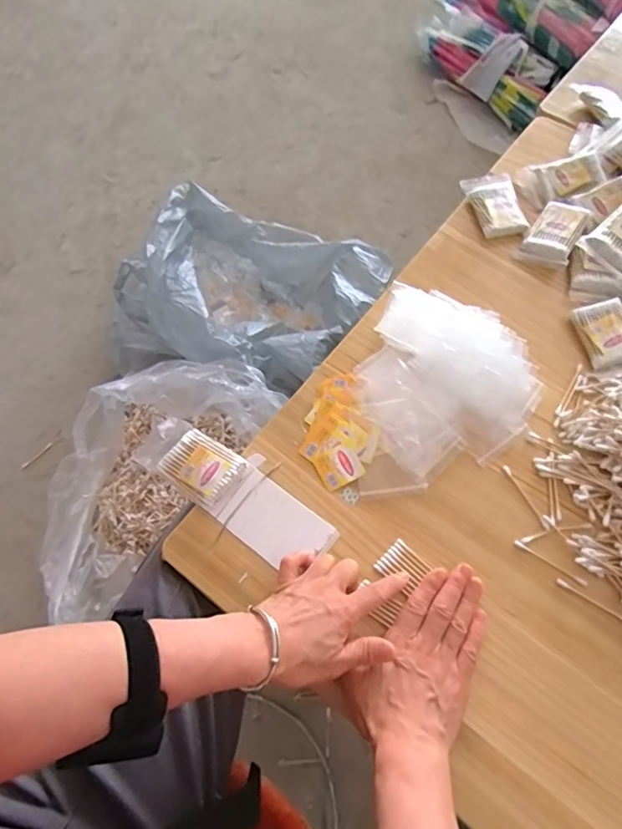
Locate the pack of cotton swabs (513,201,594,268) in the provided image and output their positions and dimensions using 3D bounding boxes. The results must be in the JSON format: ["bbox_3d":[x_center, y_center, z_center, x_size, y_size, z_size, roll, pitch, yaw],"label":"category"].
[{"bbox_3d":[0.284,-0.214,0.604,0.057,0.014,0.085,26,82,27],"label":"pack of cotton swabs"}]

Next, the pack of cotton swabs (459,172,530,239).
[{"bbox_3d":[0.224,-0.257,0.633,0.059,0.019,0.095,-13,65,-3],"label":"pack of cotton swabs"}]

